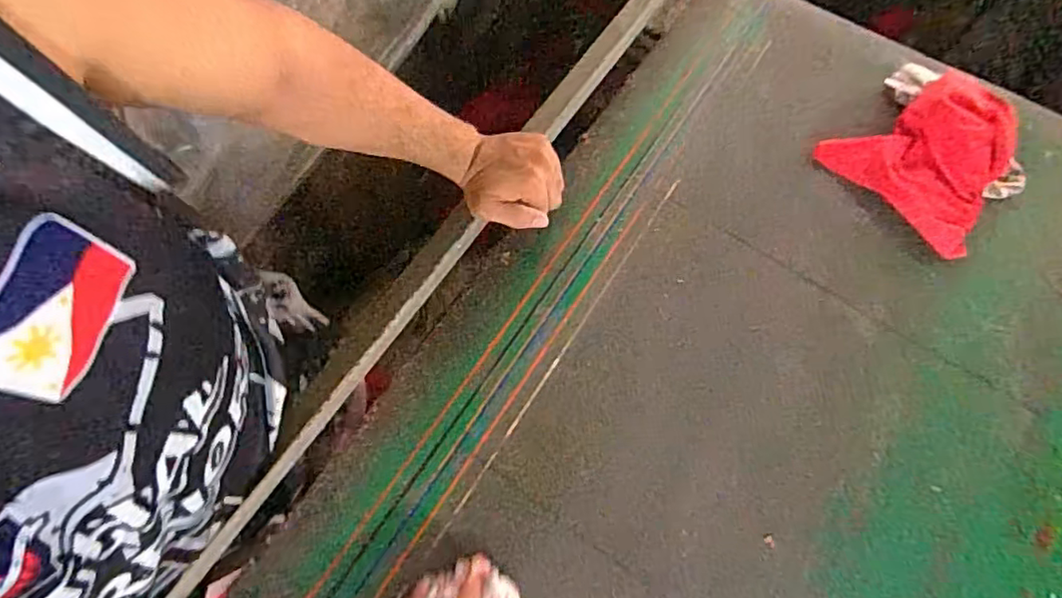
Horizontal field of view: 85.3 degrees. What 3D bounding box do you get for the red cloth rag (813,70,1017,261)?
[{"bbox_3d":[0.473,-0.178,0.667,0.217,0.022,0.176,-40,74,-15],"label":"red cloth rag"}]

